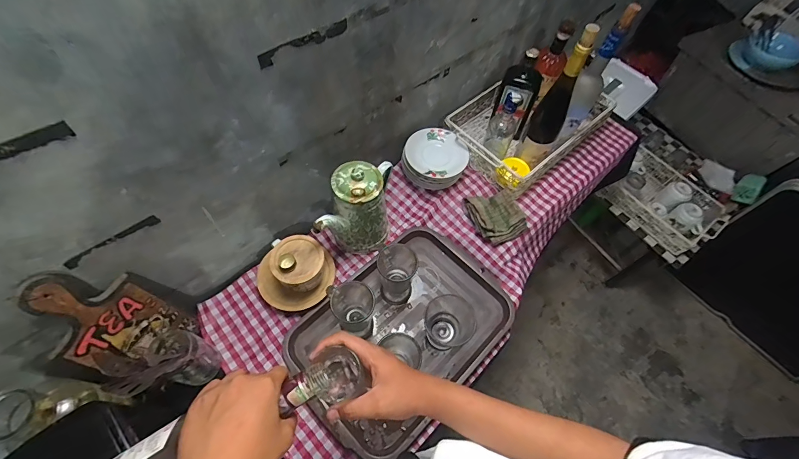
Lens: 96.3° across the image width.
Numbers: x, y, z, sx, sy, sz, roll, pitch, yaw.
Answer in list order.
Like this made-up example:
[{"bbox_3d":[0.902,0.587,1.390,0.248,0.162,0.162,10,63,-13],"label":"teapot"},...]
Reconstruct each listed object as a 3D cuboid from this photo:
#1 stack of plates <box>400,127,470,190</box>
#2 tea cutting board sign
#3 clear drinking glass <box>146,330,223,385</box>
[{"bbox_3d":[0.083,-0.163,0.875,0.149,0.084,0.144,19,61,7],"label":"stack of plates"},{"bbox_3d":[-0.449,0.150,0.566,0.024,0.261,0.131,12,56,23],"label":"tea cutting board sign"},{"bbox_3d":[-0.379,0.222,0.624,0.084,0.146,0.071,15,60,4],"label":"clear drinking glass"}]

